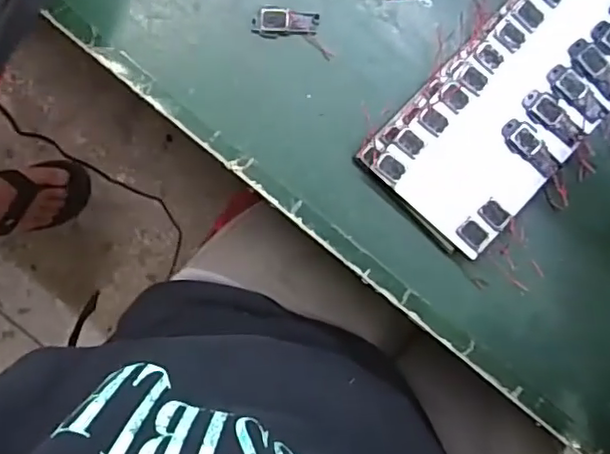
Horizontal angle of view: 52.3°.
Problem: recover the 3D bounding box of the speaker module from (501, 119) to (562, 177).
[{"bbox_3d":[0.128,-0.044,0.352,0.016,0.006,0.039,-38,93,1],"label":"speaker module"}]

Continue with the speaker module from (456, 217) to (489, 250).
[{"bbox_3d":[0.097,0.004,0.358,0.012,0.004,0.016,-44,92,2],"label":"speaker module"}]

